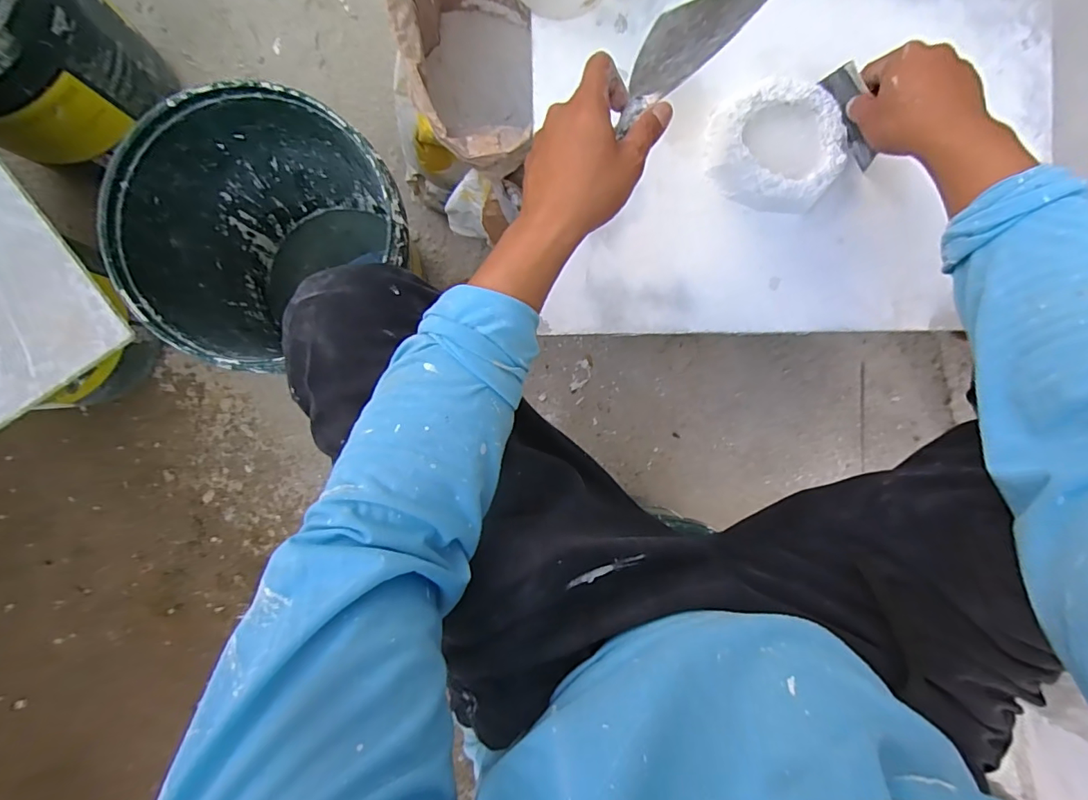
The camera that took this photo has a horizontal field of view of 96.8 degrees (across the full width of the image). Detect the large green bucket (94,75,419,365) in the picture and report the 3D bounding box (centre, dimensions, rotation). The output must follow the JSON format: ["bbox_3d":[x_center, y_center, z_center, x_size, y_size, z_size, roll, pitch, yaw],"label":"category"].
[{"bbox_3d":[-0.339,-0.201,0.695,0.296,0.344,0.273,0,90,-3],"label":"large green bucket"}]

